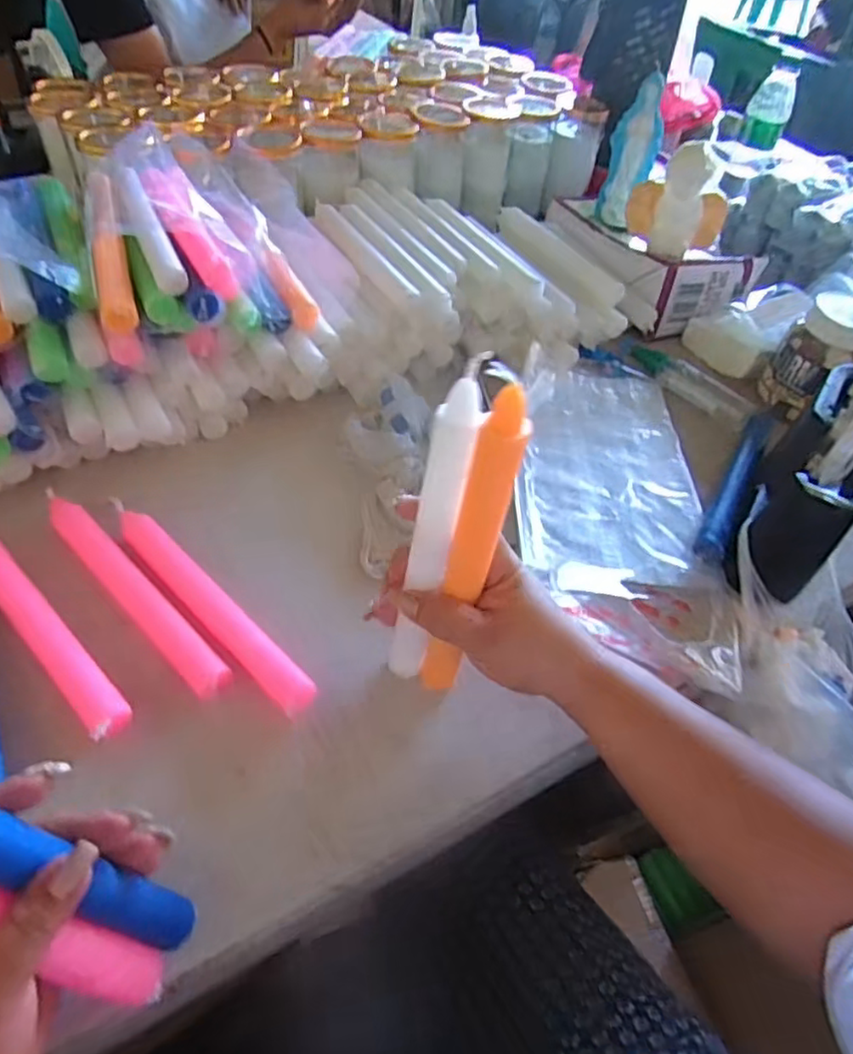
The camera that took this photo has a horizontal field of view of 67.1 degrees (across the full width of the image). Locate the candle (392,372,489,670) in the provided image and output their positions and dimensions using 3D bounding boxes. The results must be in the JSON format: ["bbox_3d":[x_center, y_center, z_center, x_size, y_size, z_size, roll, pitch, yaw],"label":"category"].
[{"bbox_3d":[0.002,0.015,0.352,0.024,0.202,0.017,25,43,15],"label":"candle"}]

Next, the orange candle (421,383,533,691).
[{"bbox_3d":[0.023,0.019,0.346,0.024,0.208,0.019,15,42,4],"label":"orange candle"}]

